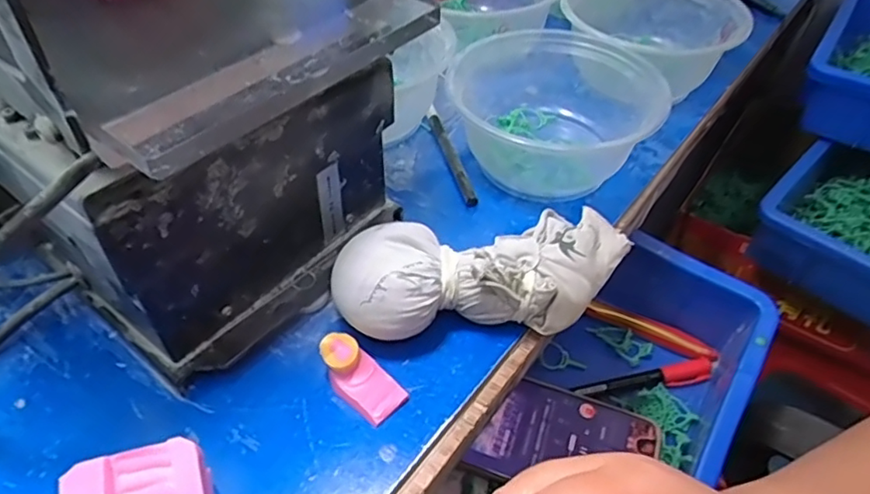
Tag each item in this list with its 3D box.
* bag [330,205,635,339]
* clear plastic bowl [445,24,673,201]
[{"bbox_3d":[0.028,0.017,0.312,0.156,0.047,0.061,-4,48,-6],"label":"bag"},{"bbox_3d":[0.075,-0.091,0.405,0.145,0.061,0.109,22,51,17],"label":"clear plastic bowl"}]

